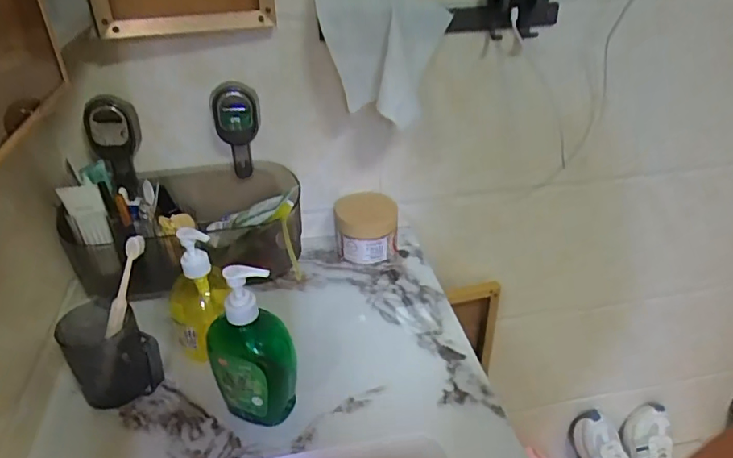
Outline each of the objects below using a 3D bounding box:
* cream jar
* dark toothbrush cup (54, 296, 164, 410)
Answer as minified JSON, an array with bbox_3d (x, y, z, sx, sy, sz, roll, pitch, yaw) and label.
[{"bbox_3d":[-0.002,-0.002,0.816,0.093,0.077,0.092,-1,32,1],"label":"cream jar"},{"bbox_3d":[-0.295,0.145,0.607,0.085,0.091,0.106,-22,37,-30],"label":"dark toothbrush cup"}]

